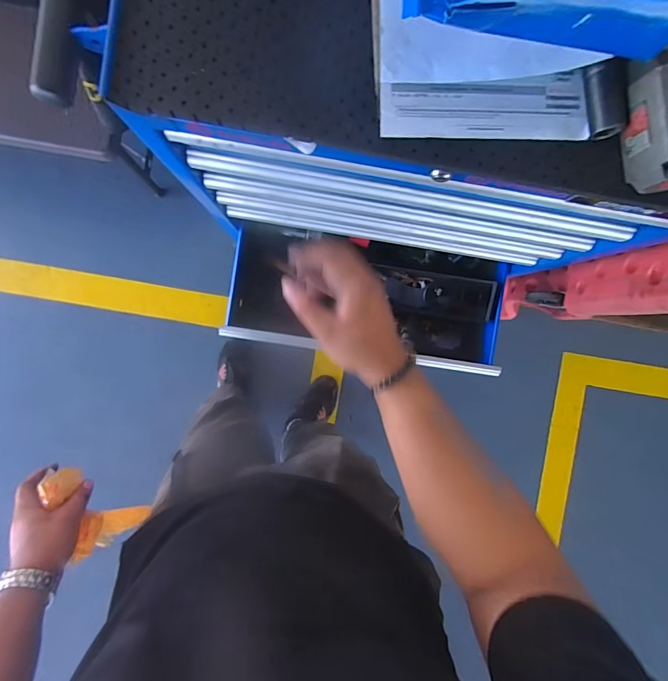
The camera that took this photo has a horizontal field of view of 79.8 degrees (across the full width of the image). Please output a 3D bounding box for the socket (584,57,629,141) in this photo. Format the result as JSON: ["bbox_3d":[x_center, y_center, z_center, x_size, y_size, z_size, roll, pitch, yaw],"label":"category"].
[{"bbox_3d":[0.259,-0.229,0.380,0.028,0.024,0.062,-13,93,-2],"label":"socket"}]

